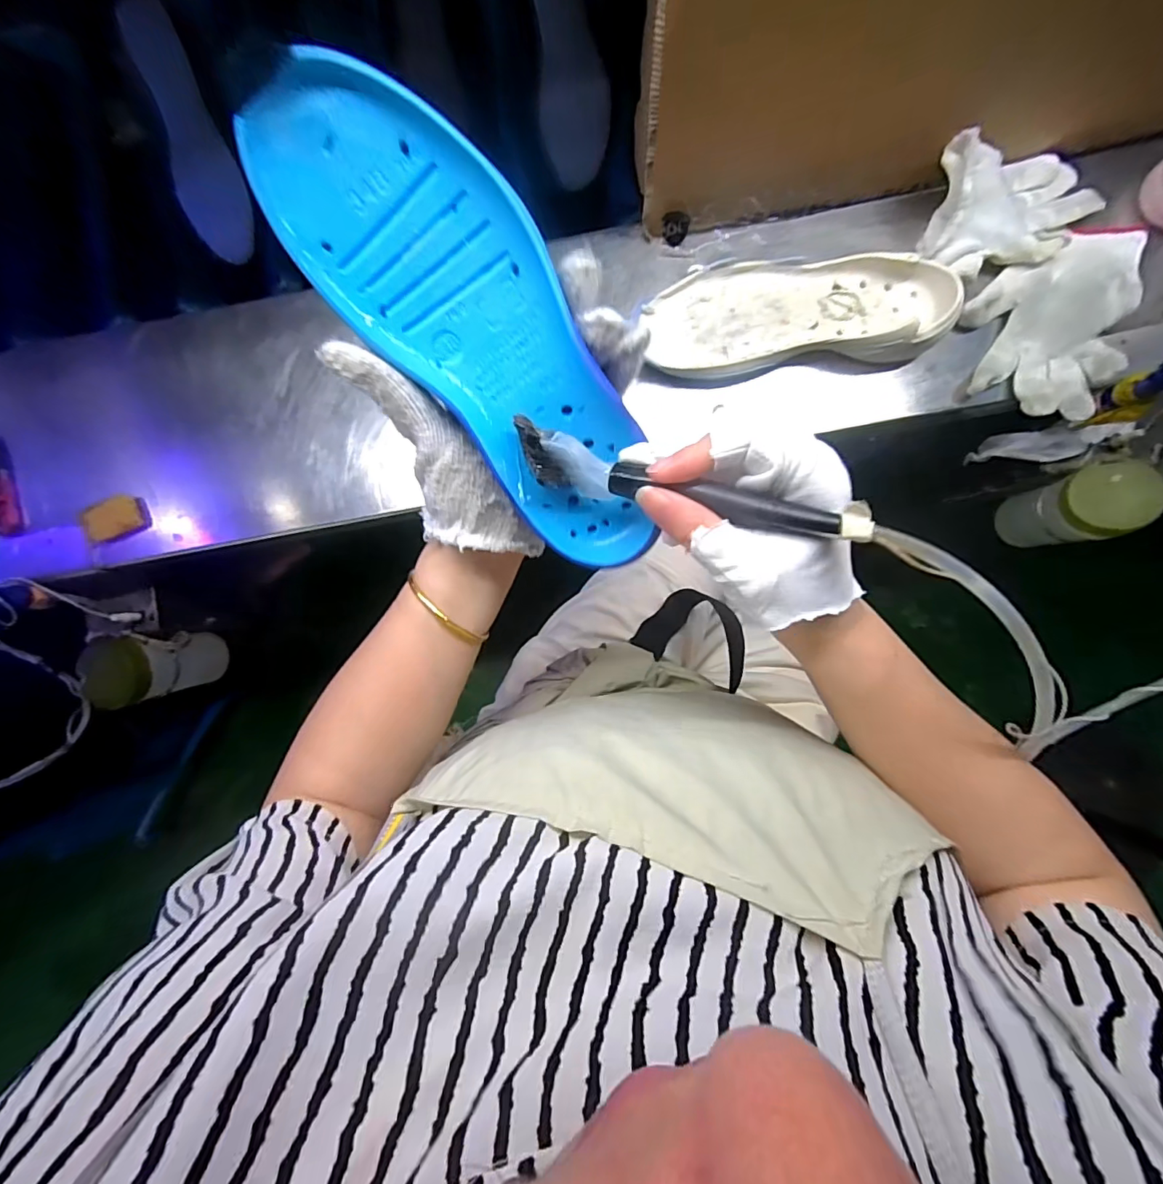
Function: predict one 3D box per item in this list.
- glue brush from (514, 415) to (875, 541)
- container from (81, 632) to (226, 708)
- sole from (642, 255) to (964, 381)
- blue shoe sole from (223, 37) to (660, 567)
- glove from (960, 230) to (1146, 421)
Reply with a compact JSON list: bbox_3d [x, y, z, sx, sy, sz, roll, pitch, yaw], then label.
[{"bbox_3d":[0.044,-0.048,0.235,0.159,0.031,0.021,18,90,20],"label":"glue brush"},{"bbox_3d":[-0.506,0.088,0.612,0.075,0.128,0.073,0,89,3],"label":"container"},{"bbox_3d":[0.195,-0.253,0.464,0.261,0.030,0.092,-4,89,3],"label":"sole"},{"bbox_3d":[-0.041,-0.111,0.240,0.082,0.024,0.228,-37,112,2],"label":"blue shoe sole"},{"bbox_3d":[0.417,-0.250,0.466,0.131,0.031,0.181,13,89,3],"label":"glove"}]

